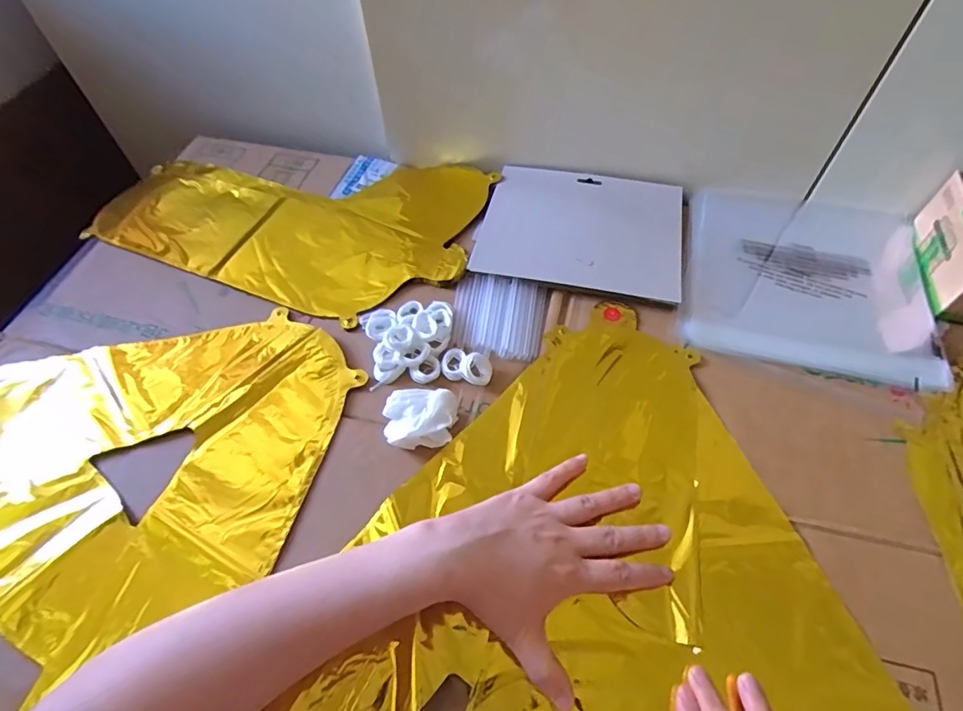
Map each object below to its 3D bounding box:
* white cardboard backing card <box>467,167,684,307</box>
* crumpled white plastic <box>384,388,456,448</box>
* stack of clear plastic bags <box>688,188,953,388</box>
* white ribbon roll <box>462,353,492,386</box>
[{"bbox_3d":[0.100,-0.127,0.521,0.191,0.011,0.155,11,57,8],"label":"white cardboard backing card"},{"bbox_3d":[-0.046,0.048,0.399,0.053,0.022,0.044,-4,56,-2],"label":"crumpled white plastic"},{"bbox_3d":[0.306,-0.084,0.493,0.211,0.008,0.228,13,57,9],"label":"stack of clear plastic bags"},{"bbox_3d":[-0.003,0.011,0.426,0.024,0.014,0.023,0,56,0],"label":"white ribbon roll"}]

